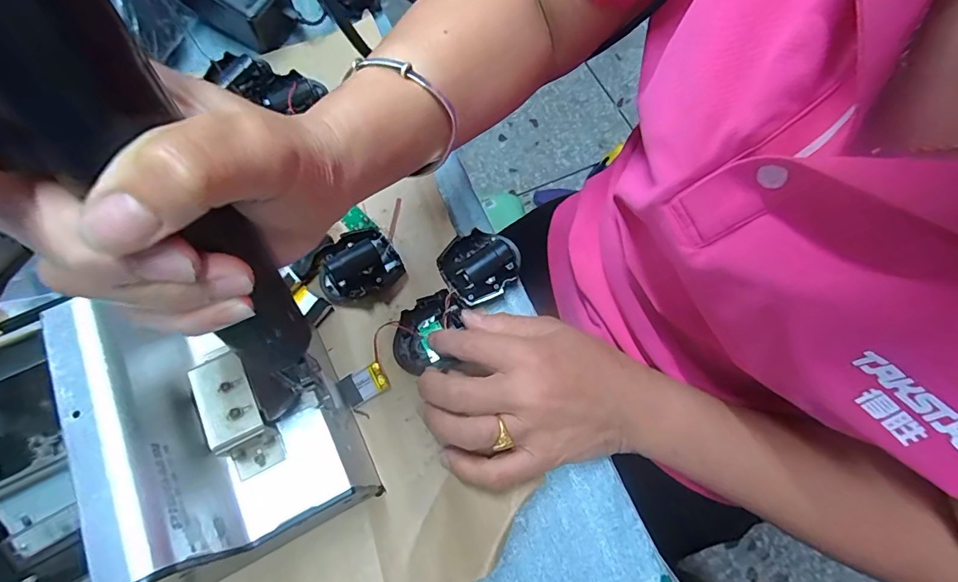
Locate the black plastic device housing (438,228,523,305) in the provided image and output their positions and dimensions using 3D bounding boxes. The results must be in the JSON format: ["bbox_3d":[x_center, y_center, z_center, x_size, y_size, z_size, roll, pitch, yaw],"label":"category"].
[{"bbox_3d":[0.001,-0.020,0.349,0.058,0.015,0.054,-28,70,-8],"label":"black plastic device housing"}]

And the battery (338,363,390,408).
[{"bbox_3d":[-0.078,0.063,0.319,0.031,0.009,0.022,-26,70,-8],"label":"battery"}]

